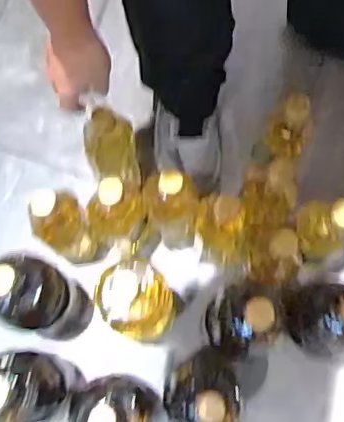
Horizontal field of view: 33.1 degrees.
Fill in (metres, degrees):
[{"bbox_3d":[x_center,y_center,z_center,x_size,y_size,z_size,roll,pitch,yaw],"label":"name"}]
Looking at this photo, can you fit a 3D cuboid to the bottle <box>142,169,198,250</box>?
[{"bbox_3d":[-0.003,-0.005,0.870,0.081,0.258,0.076,8,76,0],"label":"bottle"}]

